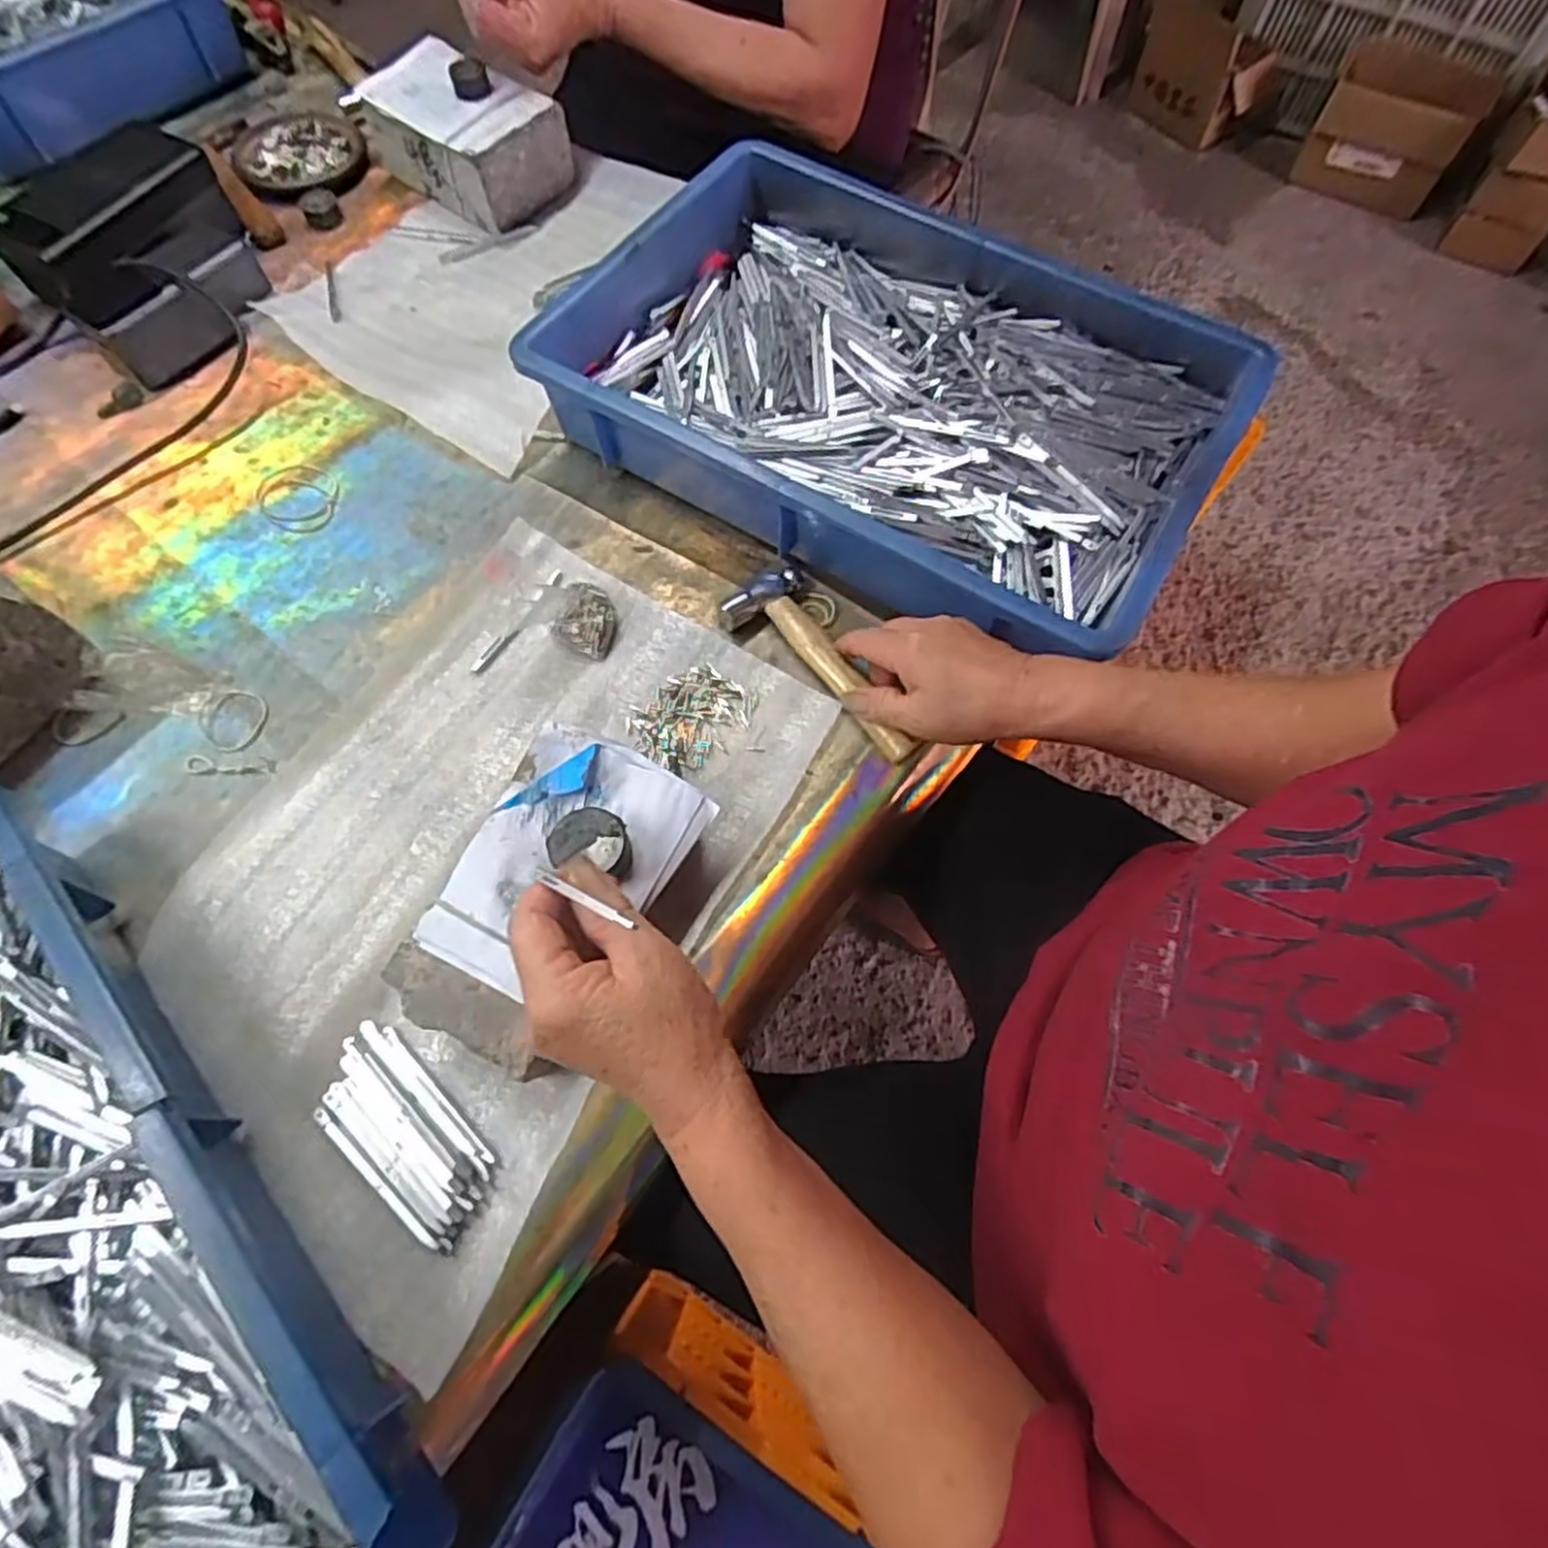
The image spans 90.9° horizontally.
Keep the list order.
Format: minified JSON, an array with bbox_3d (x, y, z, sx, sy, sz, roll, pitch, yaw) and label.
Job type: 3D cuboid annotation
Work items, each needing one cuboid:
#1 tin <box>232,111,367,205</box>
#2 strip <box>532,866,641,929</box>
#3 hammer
[{"bbox_3d":[-0.441,-0.573,0.705,0.115,0.017,0.134,-41,72,-16],"label":"tin"},{"bbox_3d":[-0.075,0.048,0.299,0.049,0.006,0.005,21,67,27],"label":"strip"},{"bbox_3d":[0.032,-0.071,0.479,0.061,0.018,0.160,-34,69,-14],"label":"hammer"}]

